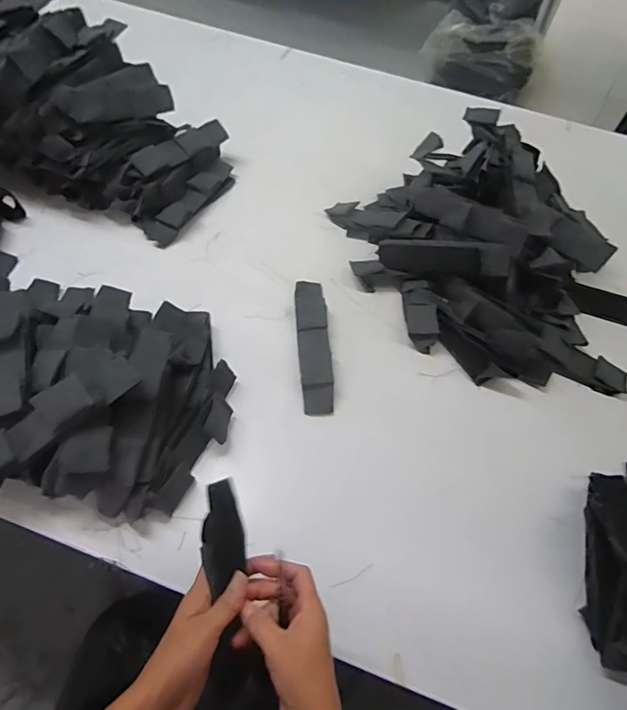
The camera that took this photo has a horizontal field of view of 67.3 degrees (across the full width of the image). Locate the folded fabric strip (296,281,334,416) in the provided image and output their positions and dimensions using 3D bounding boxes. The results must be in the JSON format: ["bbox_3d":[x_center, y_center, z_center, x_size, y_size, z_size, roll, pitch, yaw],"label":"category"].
[{"bbox_3d":[0.000,-0.023,0.702,0.045,0.025,0.233,-1,56,-5],"label":"folded fabric strip"}]

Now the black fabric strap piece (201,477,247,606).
[{"bbox_3d":[-0.084,0.161,0.431,0.012,0.051,0.083,-12,83,31],"label":"black fabric strap piece"}]

